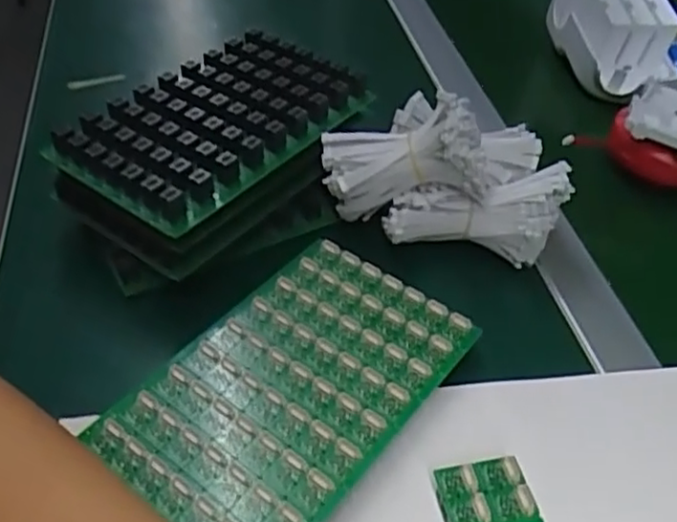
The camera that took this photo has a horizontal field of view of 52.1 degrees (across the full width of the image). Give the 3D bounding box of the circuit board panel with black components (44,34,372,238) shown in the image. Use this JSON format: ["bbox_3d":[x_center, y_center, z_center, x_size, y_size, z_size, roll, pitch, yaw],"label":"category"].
[{"bbox_3d":[-0.077,-0.091,0.442,0.111,0.028,0.174,29,50,22],"label":"circuit board panel with black components"}]

